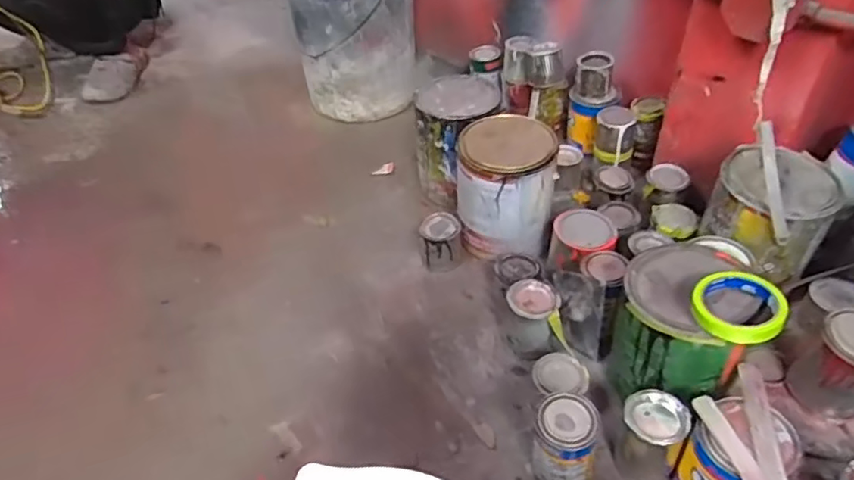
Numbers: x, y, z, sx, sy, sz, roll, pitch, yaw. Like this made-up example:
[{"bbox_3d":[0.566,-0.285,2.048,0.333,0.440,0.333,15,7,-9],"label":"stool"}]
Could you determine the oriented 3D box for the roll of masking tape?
[{"bbox_3d":[0.358,0.077,0.689,0.086,0.035,0.098,-32,49,-29],"label":"roll of masking tape"}]

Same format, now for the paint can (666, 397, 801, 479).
[{"bbox_3d":[0.358,0.272,0.703,0.098,0.151,0.110,-21,46,-19],"label":"paint can"}]

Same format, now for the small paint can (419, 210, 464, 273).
[{"bbox_3d":[0.026,0.005,1.065,0.073,0.075,0.077,-7,43,-5],"label":"small paint can"}]

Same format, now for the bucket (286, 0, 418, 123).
[{"bbox_3d":[-0.162,-0.471,1.341,0.262,0.350,0.258,-7,43,-4],"label":"bucket"}]

